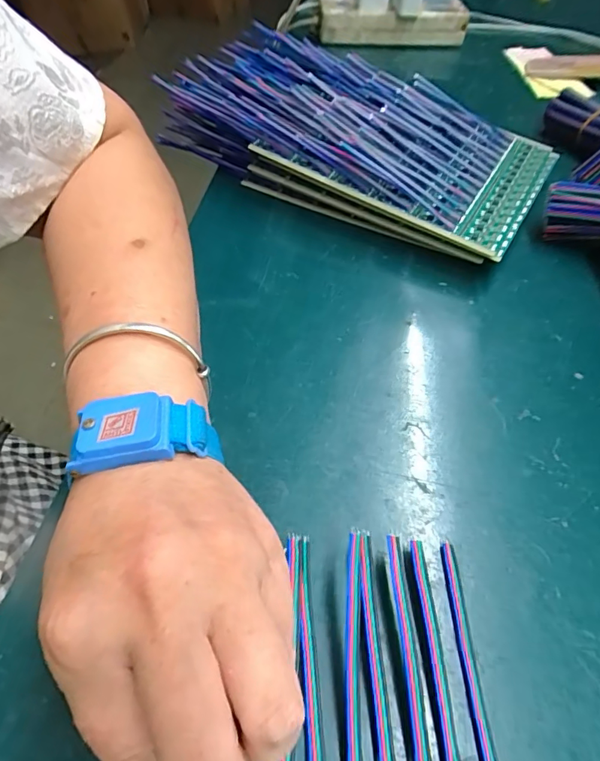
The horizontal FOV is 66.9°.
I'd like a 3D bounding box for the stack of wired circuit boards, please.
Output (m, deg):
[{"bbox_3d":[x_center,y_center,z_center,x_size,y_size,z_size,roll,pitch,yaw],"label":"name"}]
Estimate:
[{"bbox_3d":[0.048,-0.207,0.379,0.295,0.067,0.168,25,56,17],"label":"stack of wired circuit boards"}]

